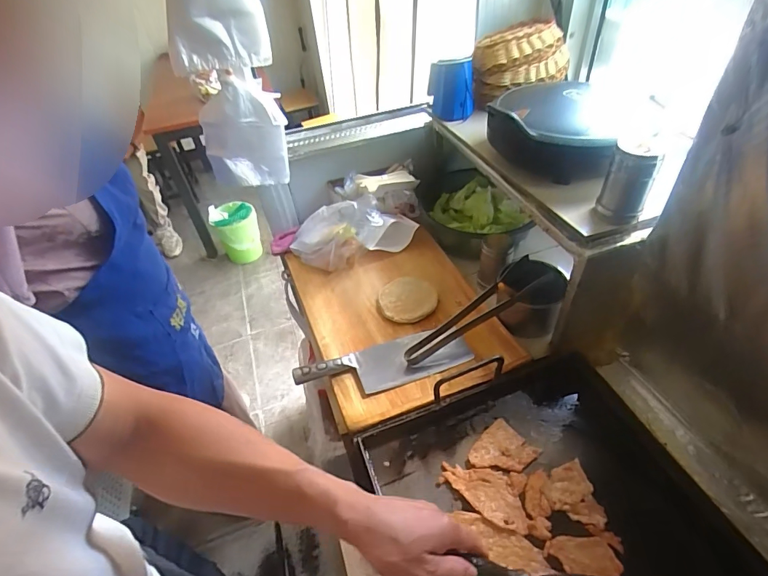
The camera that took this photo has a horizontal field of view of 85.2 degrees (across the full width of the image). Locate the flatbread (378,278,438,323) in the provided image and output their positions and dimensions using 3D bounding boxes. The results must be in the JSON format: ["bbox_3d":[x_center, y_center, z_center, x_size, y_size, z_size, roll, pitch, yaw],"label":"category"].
[{"bbox_3d":[0.049,0.023,0.832,0.112,0.020,0.101,-15,44,-8],"label":"flatbread"}]

